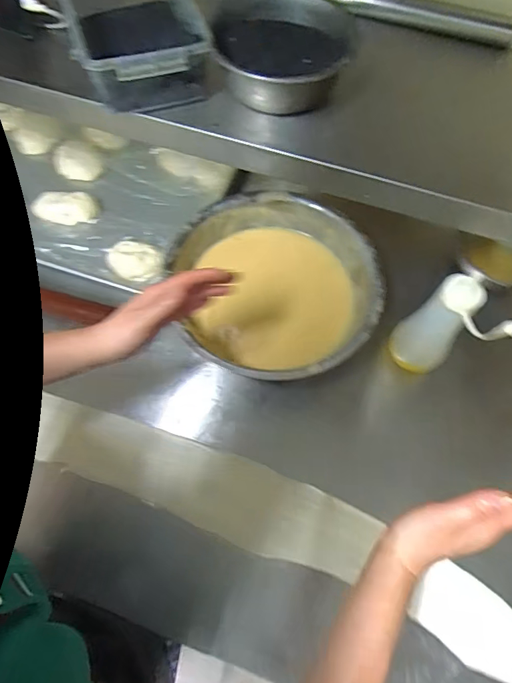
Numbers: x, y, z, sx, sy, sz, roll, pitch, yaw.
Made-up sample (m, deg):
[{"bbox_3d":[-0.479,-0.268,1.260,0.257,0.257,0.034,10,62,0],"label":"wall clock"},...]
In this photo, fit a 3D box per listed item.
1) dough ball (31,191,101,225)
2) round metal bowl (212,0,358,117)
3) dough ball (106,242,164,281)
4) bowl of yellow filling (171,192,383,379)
[{"bbox_3d":[-0.351,-0.246,0.821,0.114,0.028,0.063,-8,65,-5],"label":"dough ball"},{"bbox_3d":[0.032,-0.339,0.528,0.151,0.057,0.170,12,65,4],"label":"round metal bowl"},{"bbox_3d":[-0.205,-0.136,0.767,0.097,0.033,0.062,14,65,6],"label":"dough ball"},{"bbox_3d":[0.037,-0.086,0.710,0.301,0.091,0.313,0,65,-1],"label":"bowl of yellow filling"}]

